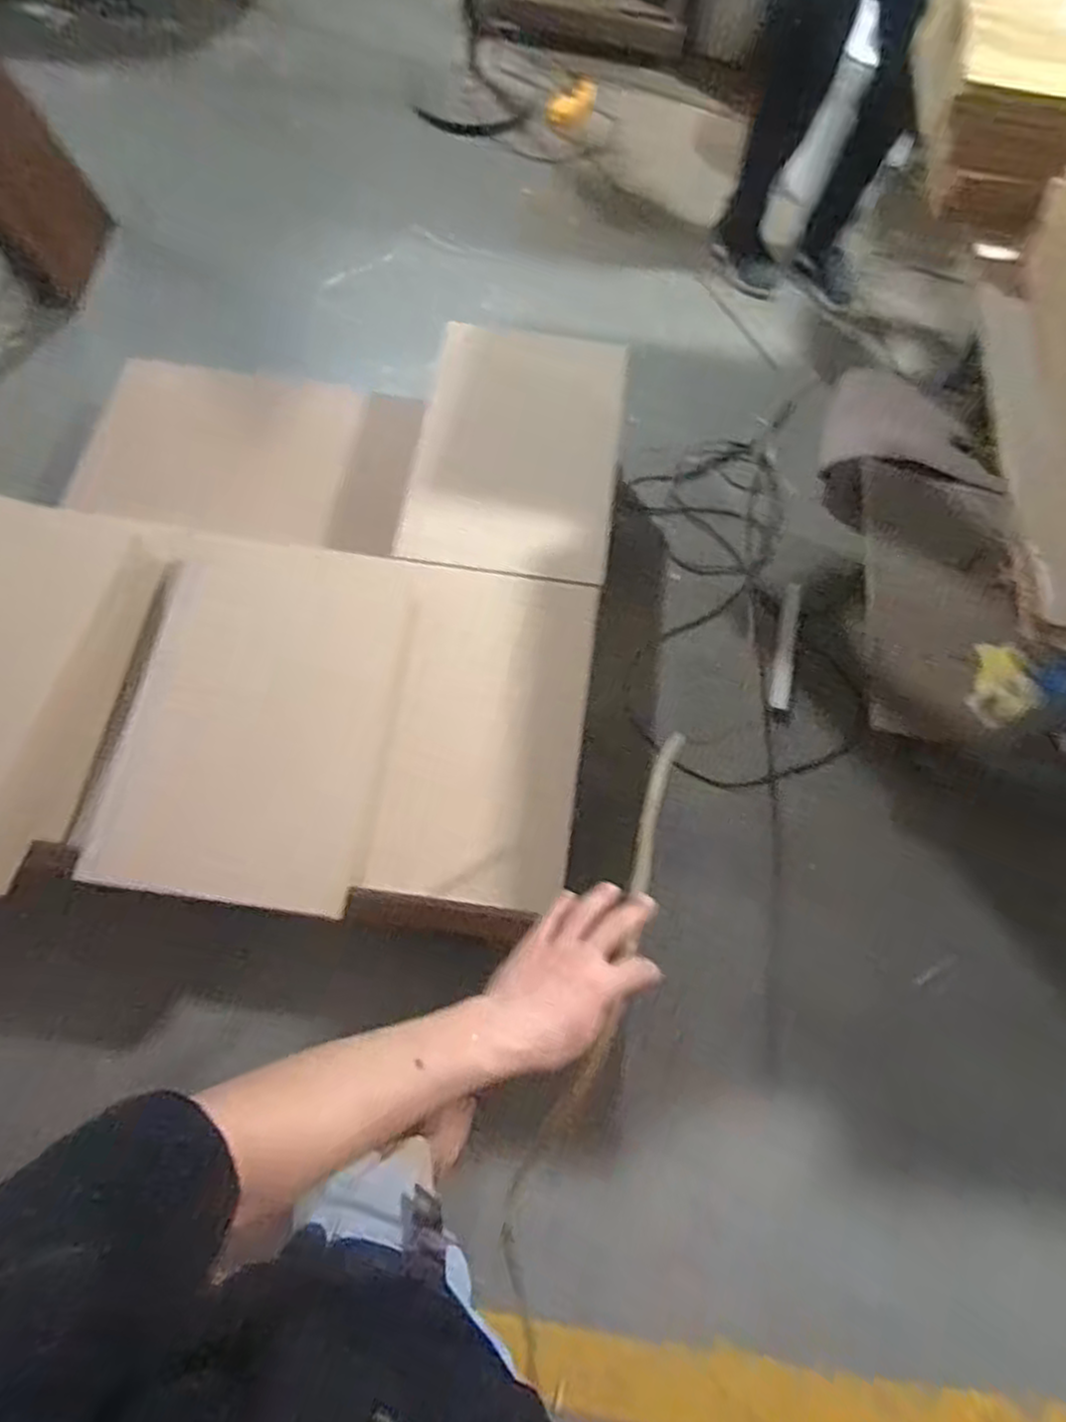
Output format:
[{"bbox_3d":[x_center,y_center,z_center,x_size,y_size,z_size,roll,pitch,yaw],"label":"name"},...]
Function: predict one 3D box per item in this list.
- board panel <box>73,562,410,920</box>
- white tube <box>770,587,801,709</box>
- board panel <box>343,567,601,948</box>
[{"bbox_3d":[-0.423,0.038,1.131,0.369,0.027,0.495,12,85,-11],"label":"board panel"},{"bbox_3d":[0.540,-0.137,1.576,0.041,0.016,0.267,10,82,1],"label":"white tube"},{"bbox_3d":[-0.080,0.066,1.169,0.309,0.038,0.561,10,83,-2],"label":"board panel"}]

